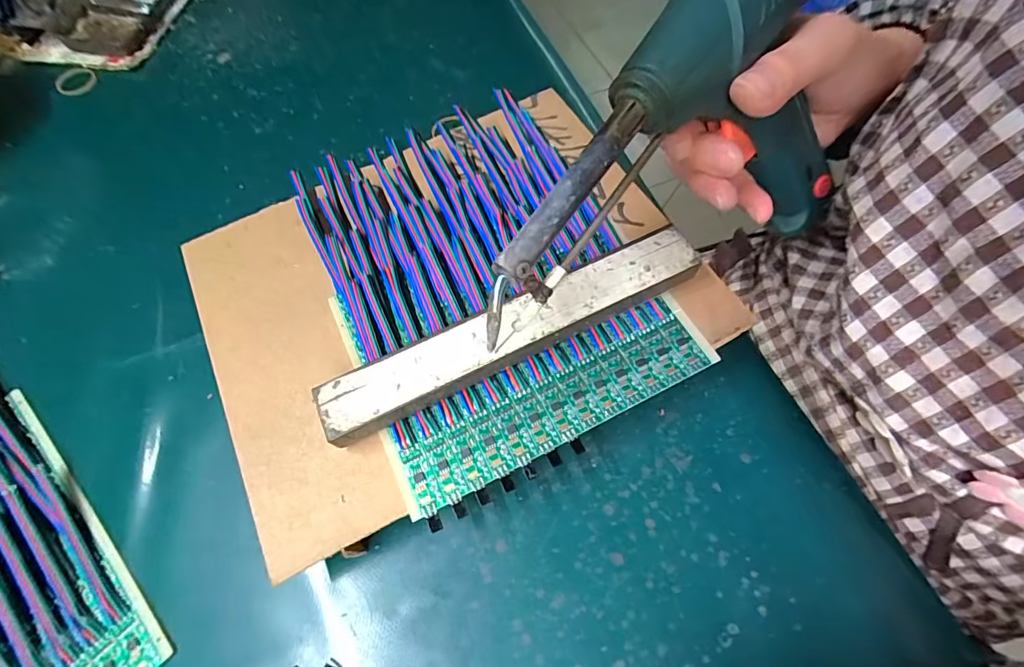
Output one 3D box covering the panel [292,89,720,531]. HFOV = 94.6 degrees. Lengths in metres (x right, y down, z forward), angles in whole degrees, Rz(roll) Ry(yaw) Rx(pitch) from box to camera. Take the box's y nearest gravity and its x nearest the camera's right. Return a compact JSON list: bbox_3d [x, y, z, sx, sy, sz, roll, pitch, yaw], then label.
[{"bbox_3d":[-0.021,-0.037,0.262,0.157,0.017,0.224,-26,67,-8],"label":"panel"}]

